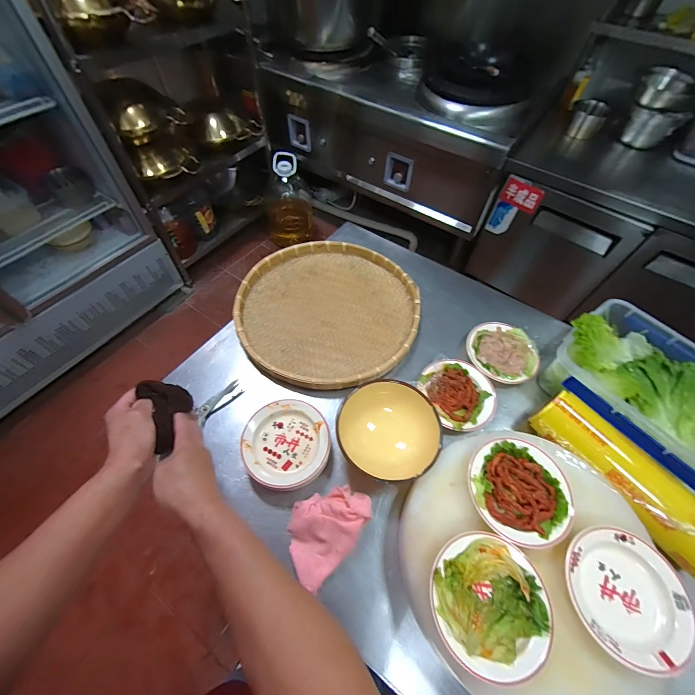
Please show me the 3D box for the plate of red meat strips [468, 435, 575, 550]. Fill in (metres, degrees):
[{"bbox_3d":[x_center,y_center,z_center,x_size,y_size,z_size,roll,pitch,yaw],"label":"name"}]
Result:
[{"bbox_3d":[0.275,0.227,0.523,0.157,0.030,0.158,2,57,-2],"label":"plate of red meat strips"}]

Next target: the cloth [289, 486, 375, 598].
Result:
[{"bbox_3d":[-0.034,0.296,0.533,0.149,0.059,0.105,-38,66,-24],"label":"cloth"}]

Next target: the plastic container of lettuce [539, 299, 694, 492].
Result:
[{"bbox_3d":[0.626,0.098,0.657,0.400,0.148,0.289,39,63,20],"label":"plastic container of lettuce"}]

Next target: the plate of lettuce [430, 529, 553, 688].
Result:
[{"bbox_3d":[0.192,0.346,0.443,0.152,0.033,0.158,2,57,-2],"label":"plate of lettuce"}]

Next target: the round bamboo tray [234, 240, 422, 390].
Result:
[{"bbox_3d":[-0.046,-0.094,0.796,0.422,0.056,0.428,2,57,-2],"label":"round bamboo tray"}]

